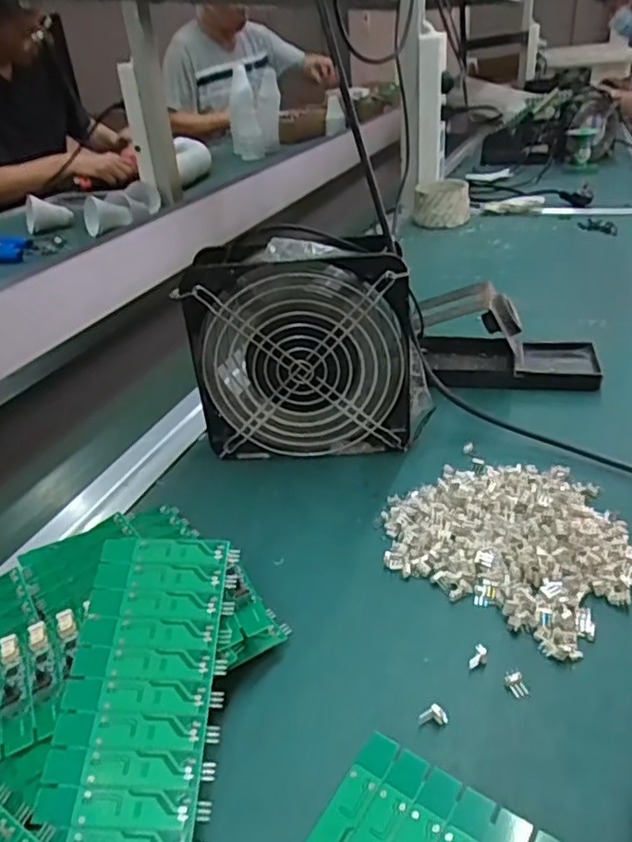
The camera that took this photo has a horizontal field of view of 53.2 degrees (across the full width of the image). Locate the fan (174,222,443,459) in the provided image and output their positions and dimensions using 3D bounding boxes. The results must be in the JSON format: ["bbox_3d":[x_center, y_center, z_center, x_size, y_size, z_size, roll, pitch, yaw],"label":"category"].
[{"bbox_3d":[-0.004,-0.054,0.449,0.164,0.145,0.052,-2,31,6],"label":"fan"}]

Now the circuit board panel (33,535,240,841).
[{"bbox_3d":[-0.076,0.113,0.278,0.065,0.005,0.137,-3,50,2],"label":"circuit board panel"}]

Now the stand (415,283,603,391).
[{"bbox_3d":[0.164,-0.077,0.545,0.157,0.064,0.078,1,31,11],"label":"stand"}]

